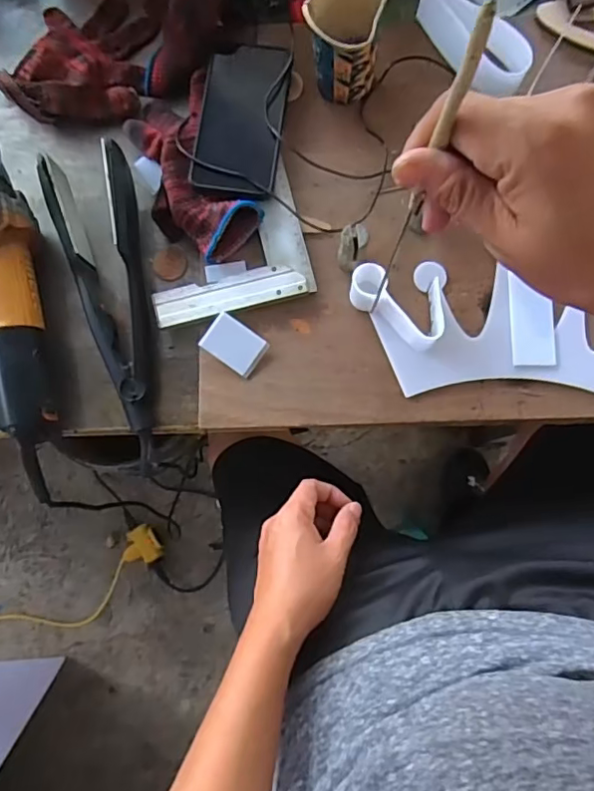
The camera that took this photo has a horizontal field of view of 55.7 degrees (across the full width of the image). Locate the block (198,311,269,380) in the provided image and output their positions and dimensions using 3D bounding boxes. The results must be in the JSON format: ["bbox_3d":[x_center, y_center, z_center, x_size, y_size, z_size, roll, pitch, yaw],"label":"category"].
[{"bbox_3d":[-0.058,-0.048,0.521,0.055,0.009,0.039,35,84,6],"label":"block"}]

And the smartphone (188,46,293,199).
[{"bbox_3d":[-0.053,-0.274,0.547,0.080,0.014,0.167,7,77,2],"label":"smartphone"}]

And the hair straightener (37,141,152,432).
[{"bbox_3d":[-0.177,-0.095,0.528,0.076,0.055,0.272,-11,81,0],"label":"hair straightener"}]

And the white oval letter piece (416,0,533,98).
[{"bbox_3d":[0.174,-0.353,0.554,0.049,0.034,0.132,-41,83,-5],"label":"white oval letter piece"}]

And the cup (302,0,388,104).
[{"bbox_3d":[0.045,-0.333,0.524,0.071,0.086,0.081,15,82,4],"label":"cup"}]

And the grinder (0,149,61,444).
[{"bbox_3d":[-0.269,-0.102,0.501,0.079,0.079,0.286,-18,81,-1],"label":"grinder"}]

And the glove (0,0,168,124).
[{"bbox_3d":[-0.220,-0.359,0.589,0.134,0.040,0.166,13,82,3],"label":"glove"}]

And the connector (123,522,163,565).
[{"bbox_3d":[-0.337,0.326,1.207,0.088,0.038,0.082,-28,82,-3],"label":"connector"}]

